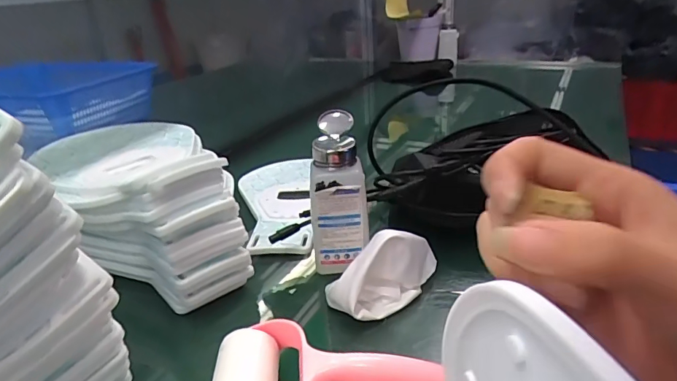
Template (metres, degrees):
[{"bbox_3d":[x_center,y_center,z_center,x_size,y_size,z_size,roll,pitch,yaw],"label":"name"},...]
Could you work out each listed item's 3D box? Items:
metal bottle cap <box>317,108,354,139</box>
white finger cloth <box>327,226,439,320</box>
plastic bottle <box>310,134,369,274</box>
[{"bbox_3d":[-0.003,-0.066,0.437,0.034,0.018,0.030,-24,32,-37],"label":"metal bottle cap"},{"bbox_3d":[0.041,0.066,0.405,0.108,0.061,0.057,-19,29,-30],"label":"white finger cloth"},{"bbox_3d":[-0.001,0.012,0.433,0.052,0.121,0.045,-5,25,-3],"label":"plastic bottle"}]

